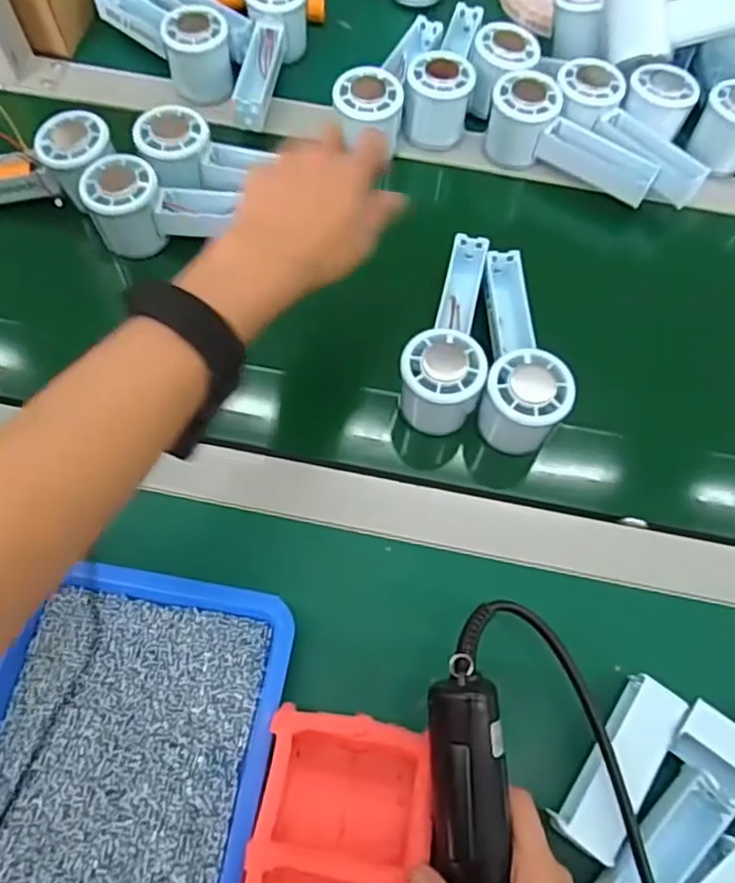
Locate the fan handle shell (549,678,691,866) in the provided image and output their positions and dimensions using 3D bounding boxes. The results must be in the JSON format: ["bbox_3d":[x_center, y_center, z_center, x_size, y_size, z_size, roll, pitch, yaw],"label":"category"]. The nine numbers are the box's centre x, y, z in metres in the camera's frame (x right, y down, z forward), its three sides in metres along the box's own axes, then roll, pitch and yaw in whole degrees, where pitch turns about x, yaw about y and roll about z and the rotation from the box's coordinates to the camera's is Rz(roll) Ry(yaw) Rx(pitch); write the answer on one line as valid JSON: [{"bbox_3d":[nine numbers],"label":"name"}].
[{"bbox_3d":[0.146,0.186,0.381,0.033,0.024,0.099,36,70,13],"label":"fan handle shell"}]

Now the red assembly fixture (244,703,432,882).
[{"bbox_3d":[-0.016,0.224,0.345,0.089,0.028,0.145,8,67,2],"label":"red assembly fixture"}]

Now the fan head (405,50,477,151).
[{"bbox_3d":[0.061,-0.297,0.575,0.057,0.059,0.047,1,66,-1],"label":"fan head"}]

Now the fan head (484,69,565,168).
[{"bbox_3d":[0.133,-0.278,0.570,0.056,0.061,0.048,15,67,5],"label":"fan head"}]

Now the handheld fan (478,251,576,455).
[{"bbox_3d":[0.111,-0.068,0.484,0.059,0.067,0.155,6,66,1],"label":"handheld fan"}]

